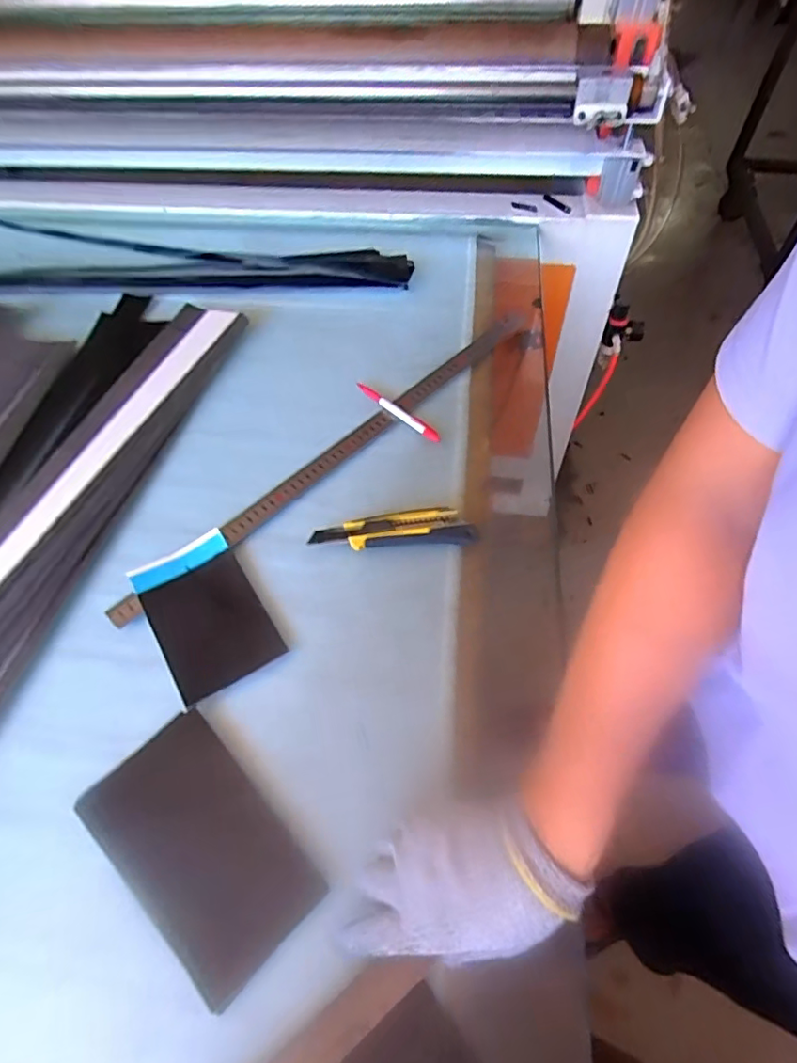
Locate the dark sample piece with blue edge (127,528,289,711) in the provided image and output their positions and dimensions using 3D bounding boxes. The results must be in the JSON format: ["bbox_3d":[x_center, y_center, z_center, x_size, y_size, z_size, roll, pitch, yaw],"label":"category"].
[{"bbox_3d":[-0.180,0.075,0.524,0.095,0.019,0.151,-30,58,-15],"label":"dark sample piece with blue edge"}]

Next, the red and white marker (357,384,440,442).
[{"bbox_3d":[-0.002,-0.141,0.665,0.011,0.013,0.134,-40,61,-21],"label":"red and white marker"}]

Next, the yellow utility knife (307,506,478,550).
[{"bbox_3d":[-0.006,-0.001,0.561,0.159,0.021,0.038,-4,55,2],"label":"yellow utility knife"}]

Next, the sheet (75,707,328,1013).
[{"bbox_3d":[-0.147,0.229,0.416,0.177,0.005,0.103,38,68,24],"label":"sheet"}]

